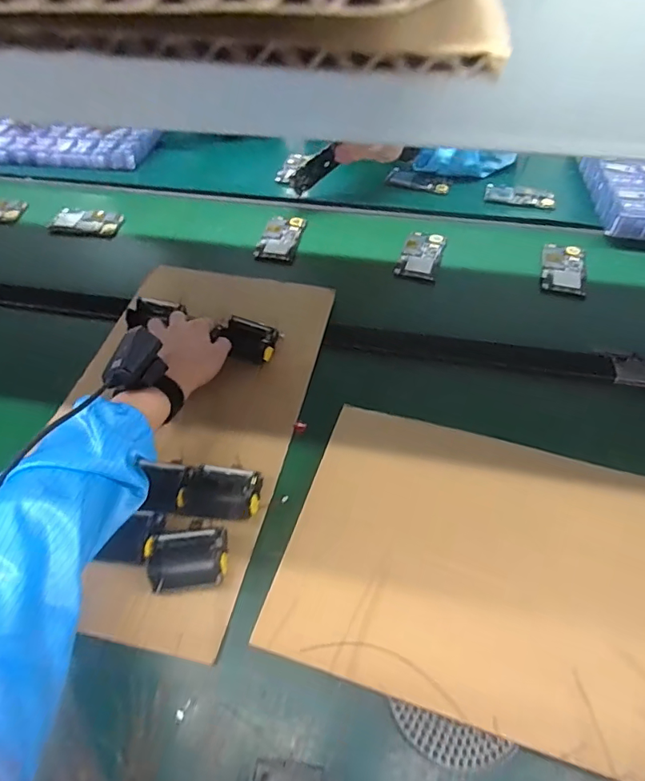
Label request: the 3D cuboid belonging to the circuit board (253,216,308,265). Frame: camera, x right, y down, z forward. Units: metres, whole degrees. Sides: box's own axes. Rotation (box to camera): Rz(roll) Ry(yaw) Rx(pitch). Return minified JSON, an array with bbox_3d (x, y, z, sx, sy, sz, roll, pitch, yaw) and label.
[{"bbox_3d":[-0.071,-0.268,0.828,0.067,0.010,0.125,8,52,8],"label":"circuit board"}]

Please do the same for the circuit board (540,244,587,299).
[{"bbox_3d":[0.389,-0.197,0.768,0.065,0.006,0.127,13,53,12],"label":"circuit board"}]

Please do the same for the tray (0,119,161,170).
[{"bbox_3d":[-0.557,-0.534,1.018,0.391,0.036,0.187,1,51,3],"label":"tray"}]

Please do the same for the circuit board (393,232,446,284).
[{"bbox_3d":[0.166,-0.228,0.794,0.067,0.005,0.126,14,53,13],"label":"circuit board"}]

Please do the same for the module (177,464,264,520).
[{"bbox_3d":[-0.105,0.108,0.510,0.081,0.036,0.058,2,51,4],"label":"module"}]

